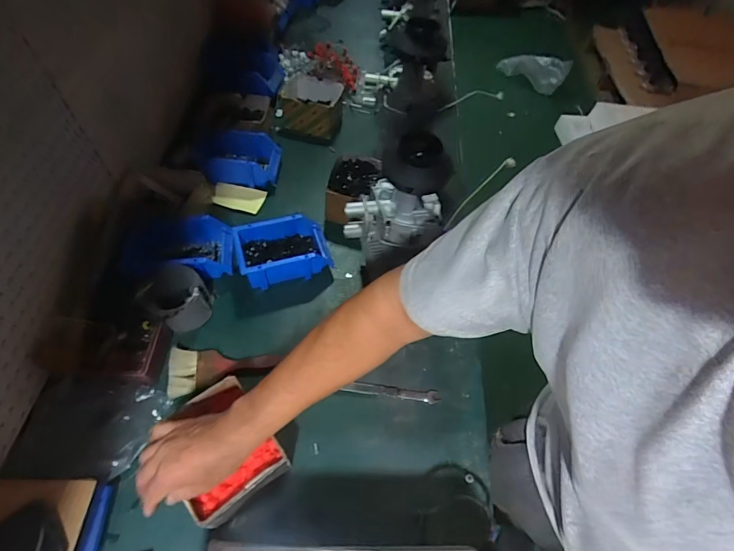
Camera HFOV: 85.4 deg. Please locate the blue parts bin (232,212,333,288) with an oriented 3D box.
[{"bbox_3d":[-0.168,-0.051,0.815,0.180,0.077,0.116,-16,59,-14],"label":"blue parts bin"}]

